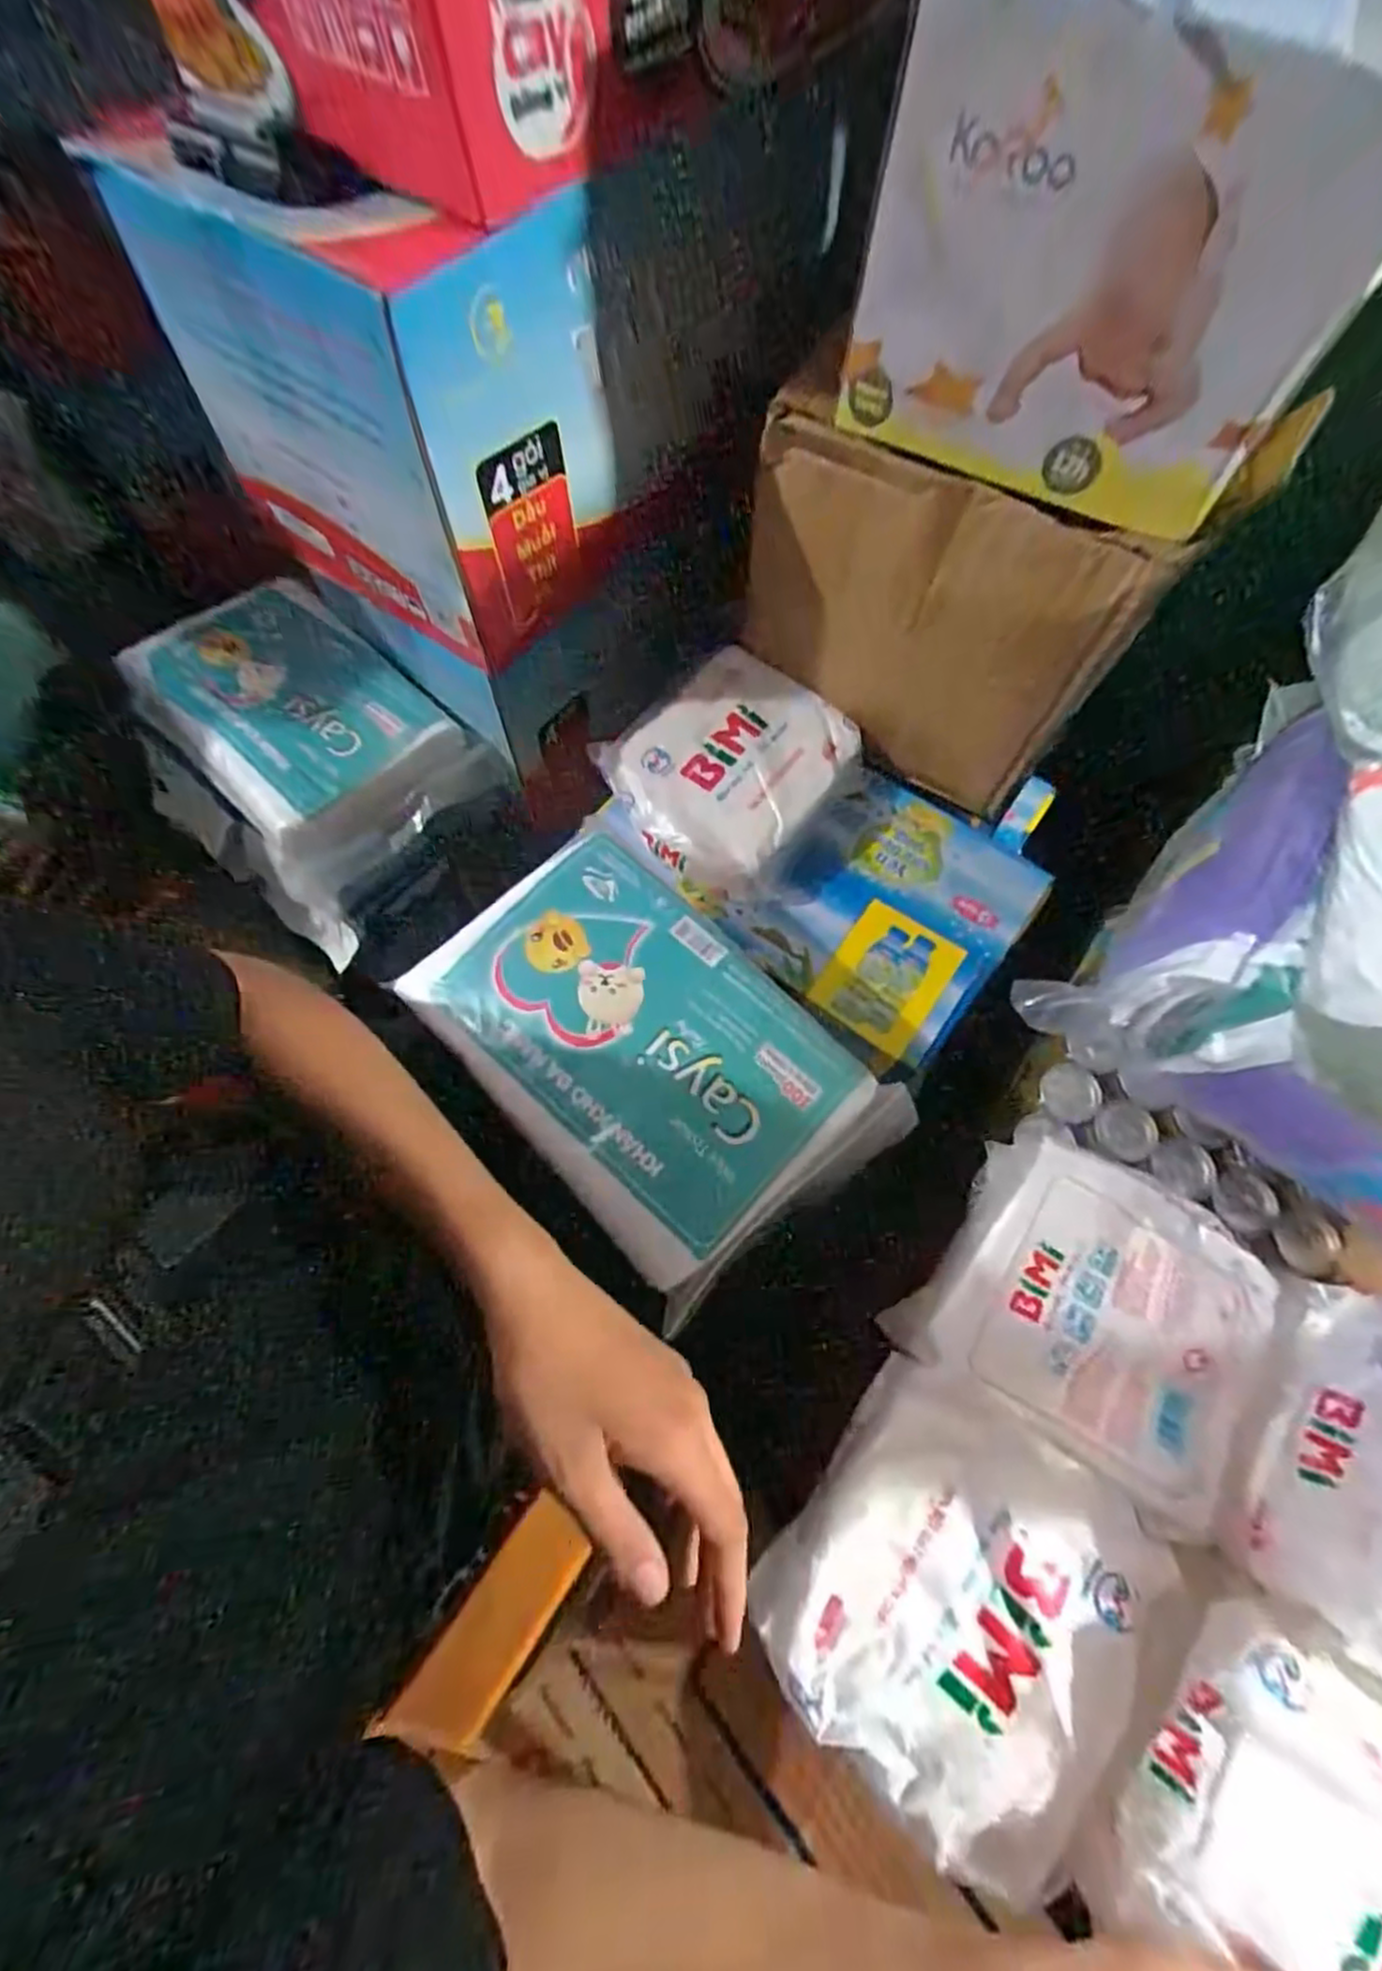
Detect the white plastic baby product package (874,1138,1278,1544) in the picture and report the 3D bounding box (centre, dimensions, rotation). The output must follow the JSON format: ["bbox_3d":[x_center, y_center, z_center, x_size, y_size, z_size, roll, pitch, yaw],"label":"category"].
[{"bbox_3d":[0.255,0.205,0.471,0.191,0.056,0.176,34,72,11],"label":"white plastic baby product package"}]

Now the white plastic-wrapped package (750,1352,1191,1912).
[{"bbox_3d":[0.150,0.341,0.412,0.181,0.057,0.190,37,72,12],"label":"white plastic-wrapped package"}]

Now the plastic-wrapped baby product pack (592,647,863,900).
[{"bbox_3d":[0.028,-0.203,0.665,0.183,0.056,0.192,36,72,12],"label":"plastic-wrapped baby product pack"}]

